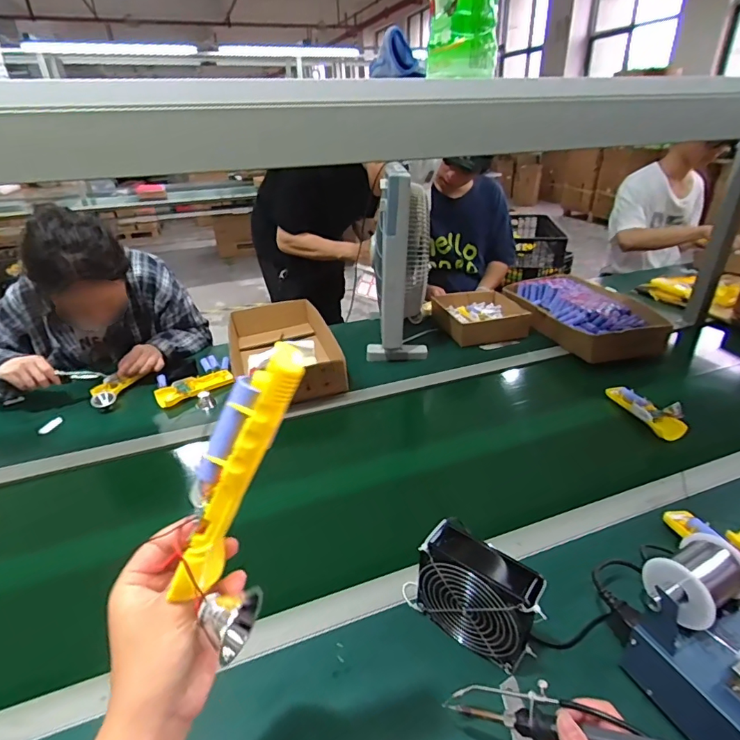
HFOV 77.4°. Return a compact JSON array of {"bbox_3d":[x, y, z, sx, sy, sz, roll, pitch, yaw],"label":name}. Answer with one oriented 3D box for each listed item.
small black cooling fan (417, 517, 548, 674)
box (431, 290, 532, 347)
[{"bbox_3d":[0.117,0.241,0.500,0.132,0.116,0.054,21,36,35],"label":"small black cooling fan"},{"bbox_3d":[0.305,-0.152,1.290,0.224,0.083,0.233,-7,29,-9],"label":"box"}]

